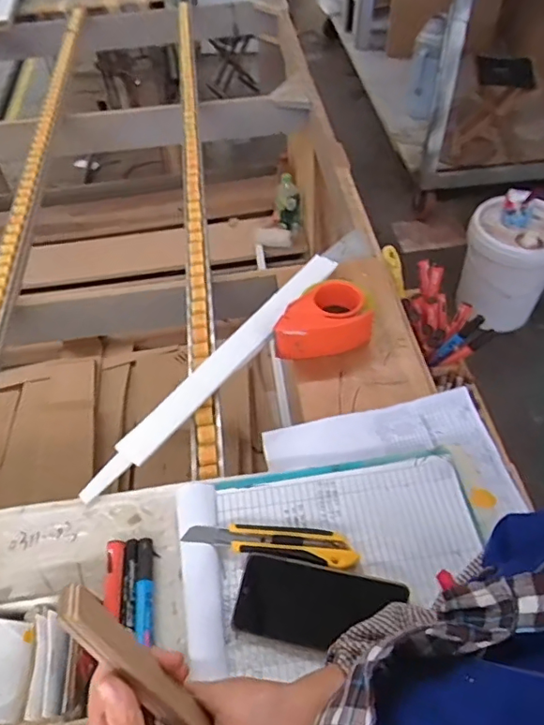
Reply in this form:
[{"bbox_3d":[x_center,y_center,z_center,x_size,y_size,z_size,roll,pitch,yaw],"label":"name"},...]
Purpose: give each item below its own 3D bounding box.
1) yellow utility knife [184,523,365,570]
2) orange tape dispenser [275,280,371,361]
[{"bbox_3d":[-0.001,0.192,0.584,0.182,0.017,0.039,7,50,9],"label":"yellow utility knife"},{"bbox_3d":[0.076,-0.070,0.833,0.148,0.056,0.126,-6,49,-2],"label":"orange tape dispenser"}]

